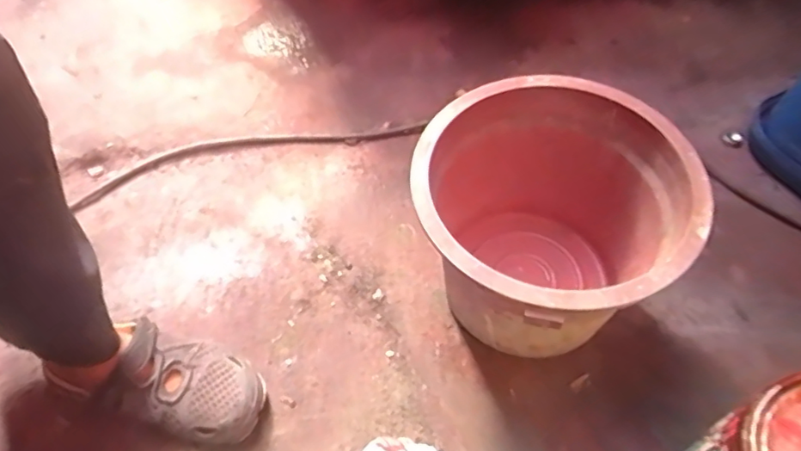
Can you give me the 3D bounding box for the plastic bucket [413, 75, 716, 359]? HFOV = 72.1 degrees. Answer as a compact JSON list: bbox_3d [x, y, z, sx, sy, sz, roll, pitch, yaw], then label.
[{"bbox_3d":[0.152,0.015,0.625,0.267,0.238,0.268,0,54,0],"label":"plastic bucket"}]

